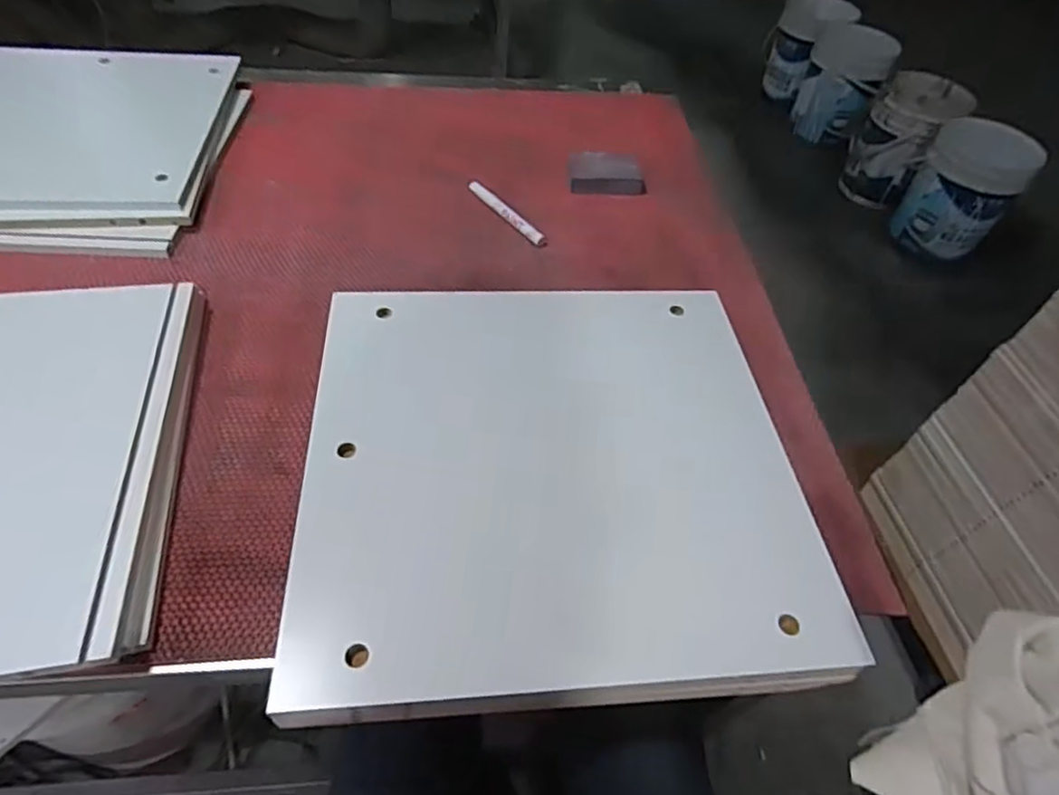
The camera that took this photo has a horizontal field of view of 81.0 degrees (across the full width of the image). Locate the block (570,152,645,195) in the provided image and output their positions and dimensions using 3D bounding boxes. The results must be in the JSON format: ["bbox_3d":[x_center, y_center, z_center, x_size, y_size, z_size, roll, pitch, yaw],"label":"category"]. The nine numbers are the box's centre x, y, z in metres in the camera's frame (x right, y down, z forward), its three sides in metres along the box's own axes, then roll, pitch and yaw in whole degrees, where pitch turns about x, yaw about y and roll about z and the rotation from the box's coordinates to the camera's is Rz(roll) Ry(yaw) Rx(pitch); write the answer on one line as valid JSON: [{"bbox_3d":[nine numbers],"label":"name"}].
[{"bbox_3d":[0.108,-0.313,0.857,0.098,0.022,0.077,4,51,-2],"label":"block"}]

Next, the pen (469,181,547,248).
[{"bbox_3d":[-0.030,-0.237,0.792,0.018,0.009,0.148,-30,60,-26],"label":"pen"}]

